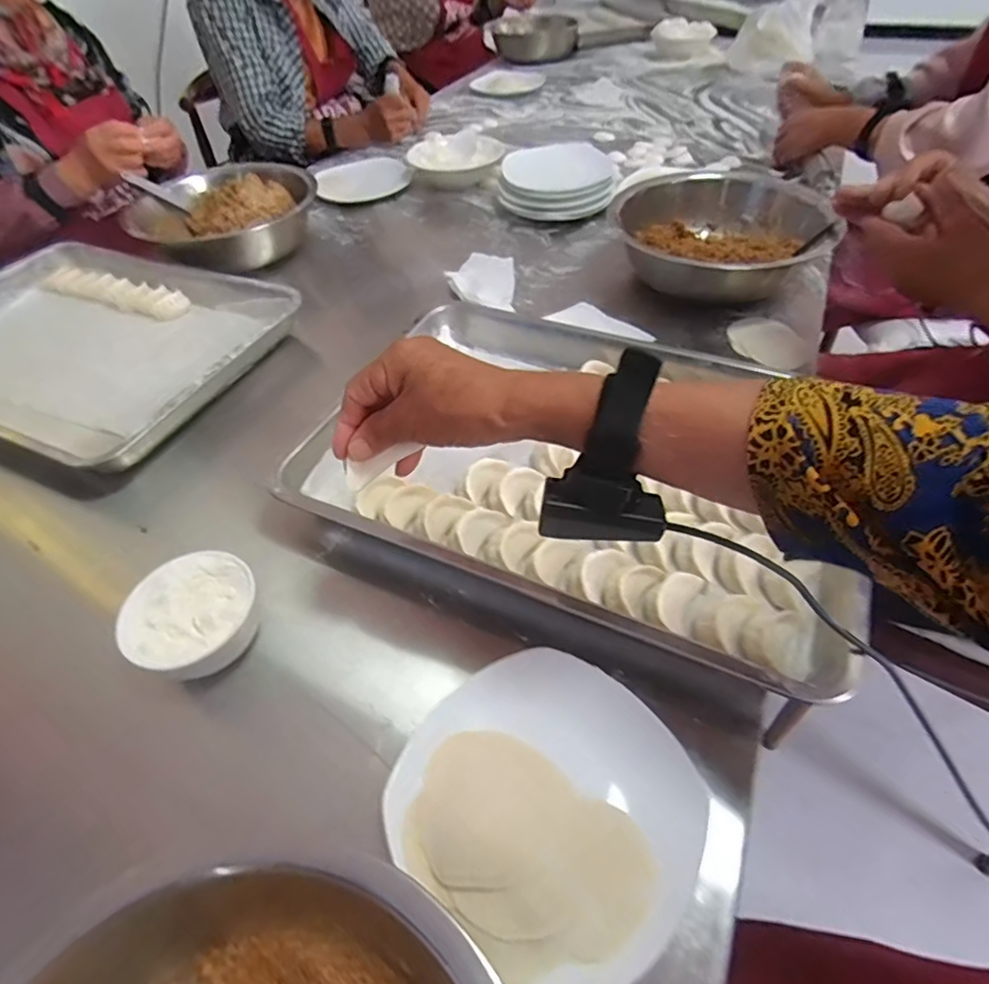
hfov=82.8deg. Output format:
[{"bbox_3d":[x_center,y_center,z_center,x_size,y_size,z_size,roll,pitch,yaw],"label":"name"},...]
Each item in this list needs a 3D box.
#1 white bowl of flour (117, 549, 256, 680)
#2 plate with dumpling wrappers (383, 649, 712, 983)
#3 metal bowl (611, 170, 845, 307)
[{"bbox_3d":[-0.234,0.098,0.440,0.097,0.047,0.094,-2,49,2],"label":"white bowl of flour"},{"bbox_3d":[0.035,0.193,0.353,0.175,0.029,0.166,33,58,28],"label":"plate with dumpling wrappers"},{"bbox_3d":[0.311,-0.351,0.783,0.269,0.102,0.269,13,51,14],"label":"metal bowl"}]

